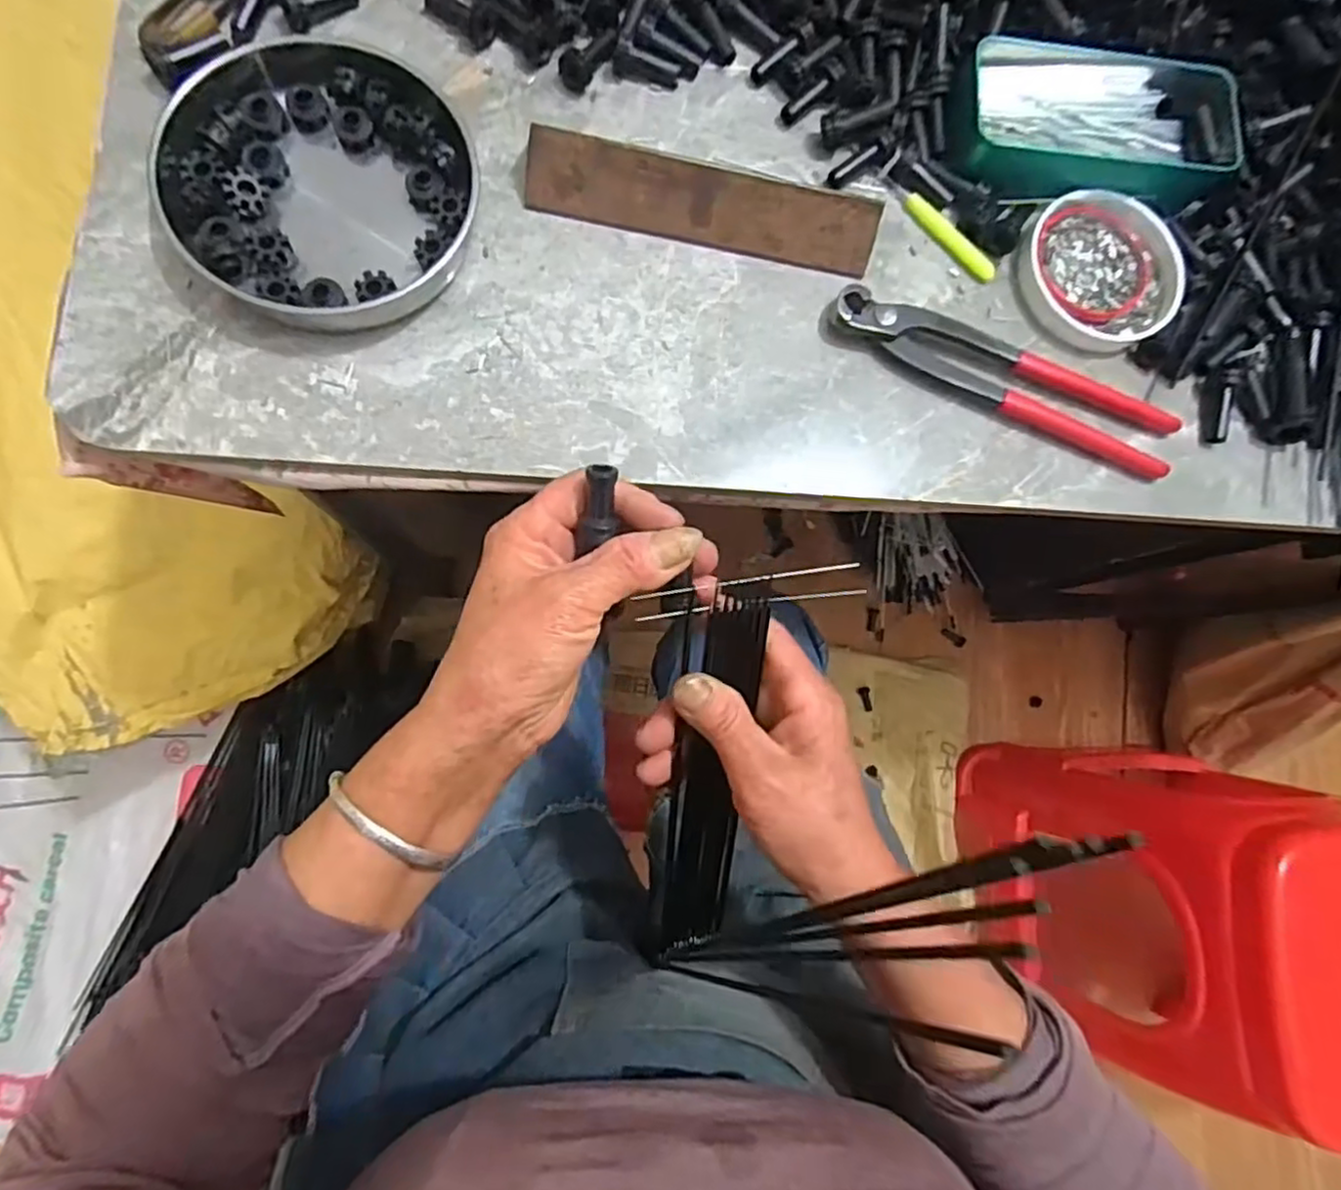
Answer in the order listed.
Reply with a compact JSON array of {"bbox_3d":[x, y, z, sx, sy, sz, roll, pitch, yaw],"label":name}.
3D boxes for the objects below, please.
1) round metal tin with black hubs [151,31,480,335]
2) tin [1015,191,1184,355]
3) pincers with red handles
[{"bbox_3d":[-0.166,-0.197,0.336,0.134,0.033,0.137,1,81,-7],"label":"round metal tin with black hubs"},{"bbox_3d":[0.238,-0.179,0.384,0.086,0.014,0.083,1,81,-7],"label":"tin"},{"bbox_3d":[0.178,-0.115,0.368,0.194,0.014,0.041,19,79,-4],"label":"pincers with red handles"}]

